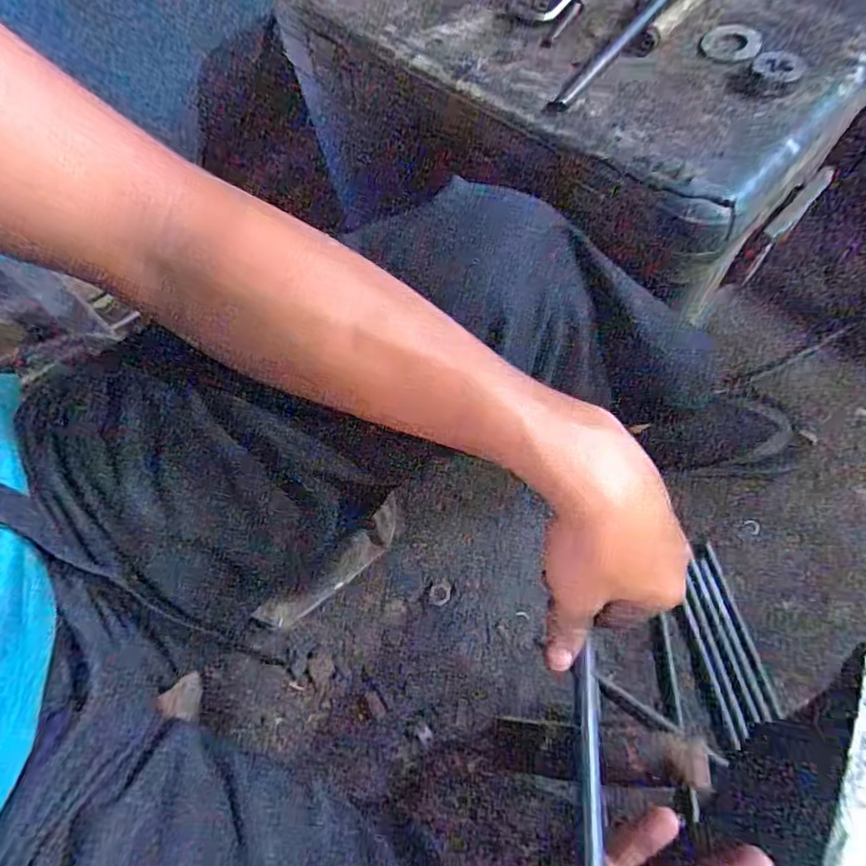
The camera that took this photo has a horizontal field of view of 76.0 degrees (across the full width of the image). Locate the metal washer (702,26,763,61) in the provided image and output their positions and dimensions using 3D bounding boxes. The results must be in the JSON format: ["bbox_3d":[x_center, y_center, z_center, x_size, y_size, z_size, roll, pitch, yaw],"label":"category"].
[{"bbox_3d":[0.234,-0.306,0.435,0.044,0.005,0.044,20,68,9],"label":"metal washer"}]

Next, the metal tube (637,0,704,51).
[{"bbox_3d":[0.201,-0.342,0.445,0.017,0.017,0.102,42,73,17],"label":"metal tube"}]

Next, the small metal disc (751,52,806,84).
[{"bbox_3d":[0.258,-0.273,0.413,0.038,0.007,0.028,8,67,4],"label":"small metal disc"}]

